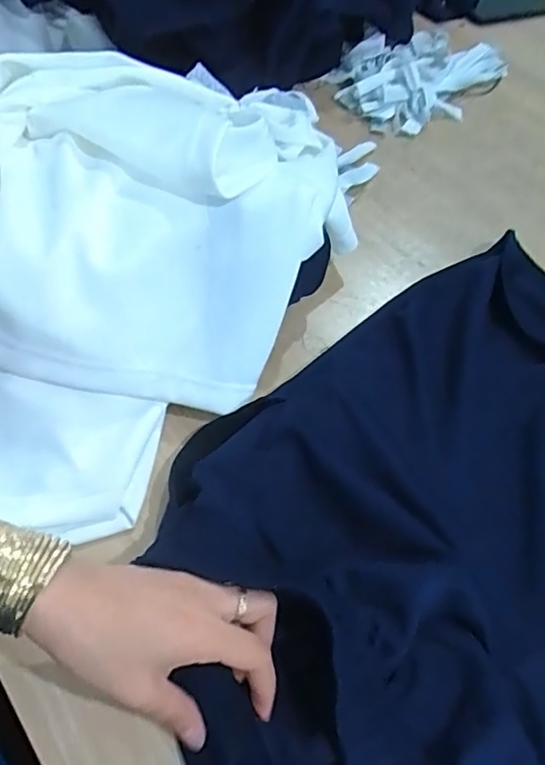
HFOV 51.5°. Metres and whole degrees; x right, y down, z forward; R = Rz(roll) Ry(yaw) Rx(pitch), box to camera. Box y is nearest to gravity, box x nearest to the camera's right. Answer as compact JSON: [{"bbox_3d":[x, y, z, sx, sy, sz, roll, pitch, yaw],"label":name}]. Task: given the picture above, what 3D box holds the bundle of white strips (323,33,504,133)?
[{"bbox_3d":[0.185,-0.380,0.692,0.223,0.034,0.139,-30,65,-21],"label":"bundle of white strips"}]

